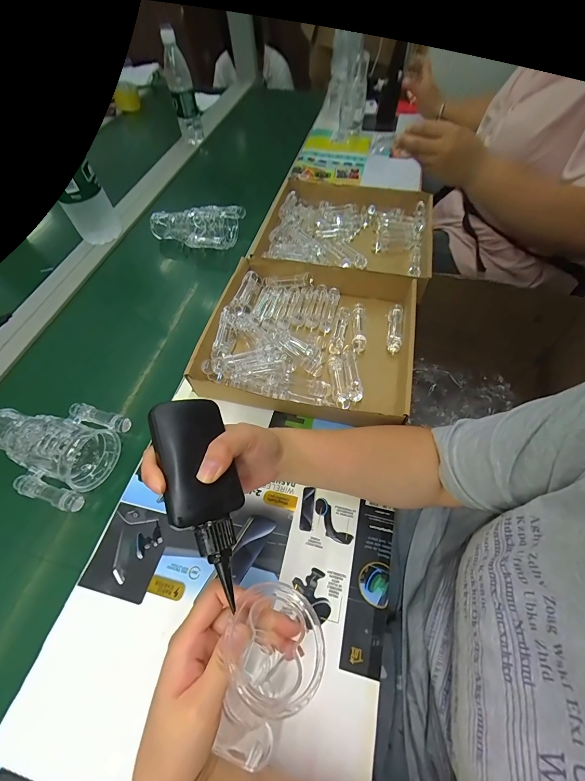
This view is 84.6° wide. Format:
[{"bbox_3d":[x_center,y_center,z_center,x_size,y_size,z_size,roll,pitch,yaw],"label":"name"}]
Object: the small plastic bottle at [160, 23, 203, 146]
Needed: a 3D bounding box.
[{"bbox_3d":[-0.307,-0.829,0.909,0.067,0.203,0.051,-18,61,-11],"label":"small plastic bottle"}]

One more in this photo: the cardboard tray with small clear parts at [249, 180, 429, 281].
[{"bbox_3d":[0.114,-0.324,0.659,0.321,0.064,0.308,13,60,10],"label":"cardboard tray with small clear parts"}]

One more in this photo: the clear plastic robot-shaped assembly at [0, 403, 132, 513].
[{"bbox_3d":[-0.326,0.074,0.436,0.181,0.073,0.124,15,60,11],"label":"clear plastic robot-shaped assembly"}]

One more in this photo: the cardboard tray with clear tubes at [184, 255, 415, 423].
[{"bbox_3d":[0.028,-0.086,0.514,0.306,0.062,0.281,11,60,9],"label":"cardboard tray with clear tubes"}]

